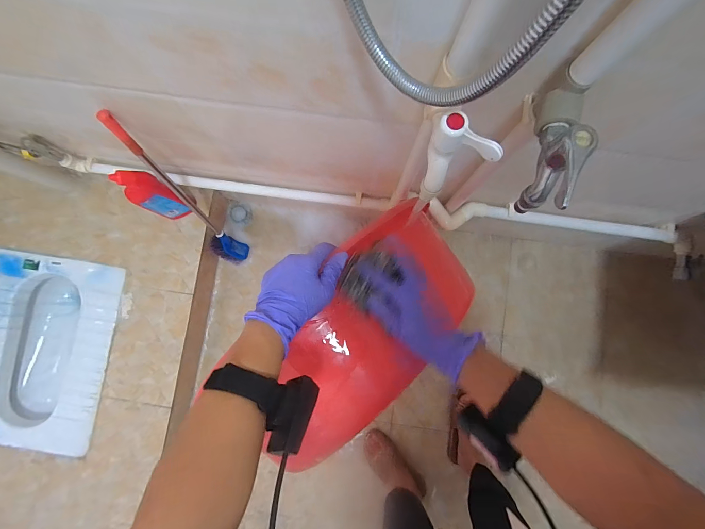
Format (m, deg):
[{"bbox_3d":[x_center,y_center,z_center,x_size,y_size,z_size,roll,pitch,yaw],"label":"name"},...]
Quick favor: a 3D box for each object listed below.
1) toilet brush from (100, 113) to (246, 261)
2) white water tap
[{"bbox_3d":[-0.372,-0.133,0.726,0.087,0.503,0.050,-22,65,-6],"label":"toilet brush"},{"bbox_3d":[0.092,-0.100,0.290,0.048,0.077,0.050,-21,84,-2],"label":"white water tap"}]

